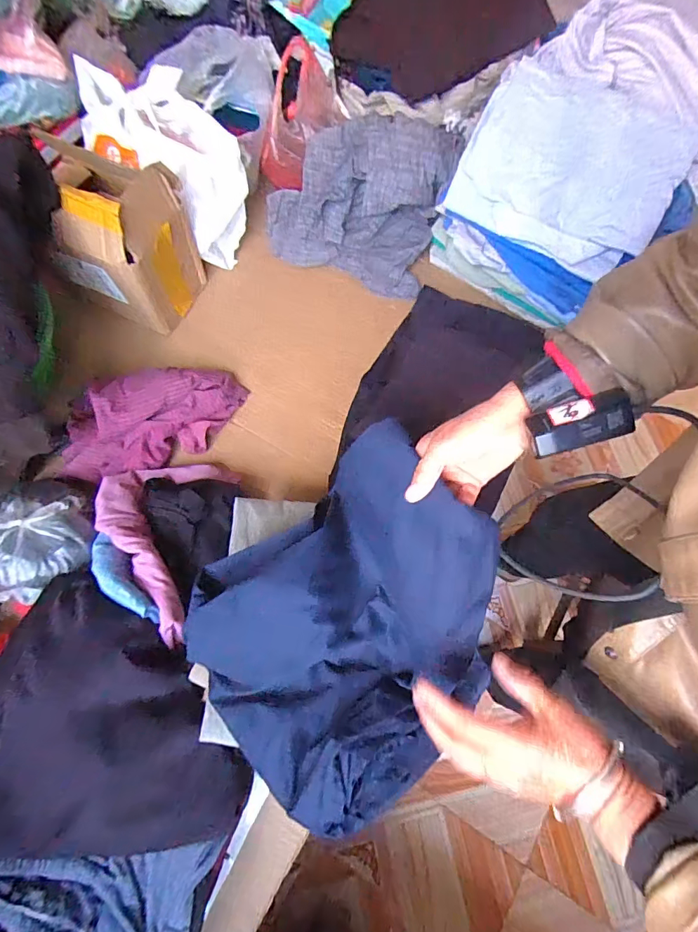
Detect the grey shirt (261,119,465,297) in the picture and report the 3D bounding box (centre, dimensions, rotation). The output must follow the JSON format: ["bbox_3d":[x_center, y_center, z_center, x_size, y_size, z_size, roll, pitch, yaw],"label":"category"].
[{"bbox_3d":[0.009,-0.488,0.785,0.299,0.175,0.273,16,71,3],"label":"grey shirt"}]

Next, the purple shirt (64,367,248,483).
[{"bbox_3d":[-0.291,-0.073,0.661,0.272,0.095,0.134,-18,72,-8],"label":"purple shirt"}]

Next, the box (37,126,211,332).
[{"bbox_3d":[-0.360,-0.354,0.695,0.195,0.221,0.158,24,71,6],"label":"box"}]

